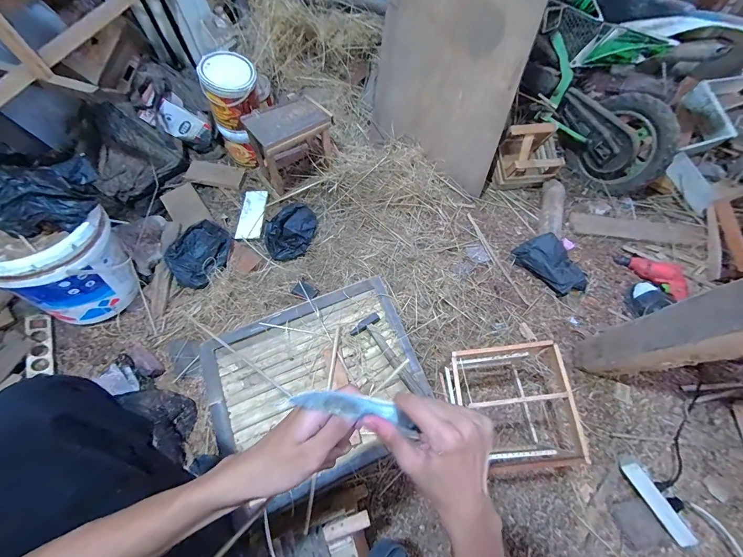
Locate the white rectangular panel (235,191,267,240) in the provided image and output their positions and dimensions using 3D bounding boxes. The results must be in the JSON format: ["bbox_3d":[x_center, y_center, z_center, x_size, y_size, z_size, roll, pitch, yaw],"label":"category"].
[{"bbox_3d":[-0.457,-0.244,1.199,0.089,0.014,0.218,-1,64,0],"label":"white rectangular panel"}]

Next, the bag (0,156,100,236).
[{"bbox_3d":[-0.785,-0.201,0.741,0.195,0.126,0.142,-14,65,-6],"label":"bag"}]

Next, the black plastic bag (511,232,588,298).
[{"bbox_3d":[0.620,-0.042,1.088,0.130,0.109,0.246,-38,70,-16],"label":"black plastic bag"}]

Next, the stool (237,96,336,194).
[{"bbox_3d":[-0.303,-0.514,1.181,0.262,0.231,0.205,-35,69,-15],"label":"stool"}]

